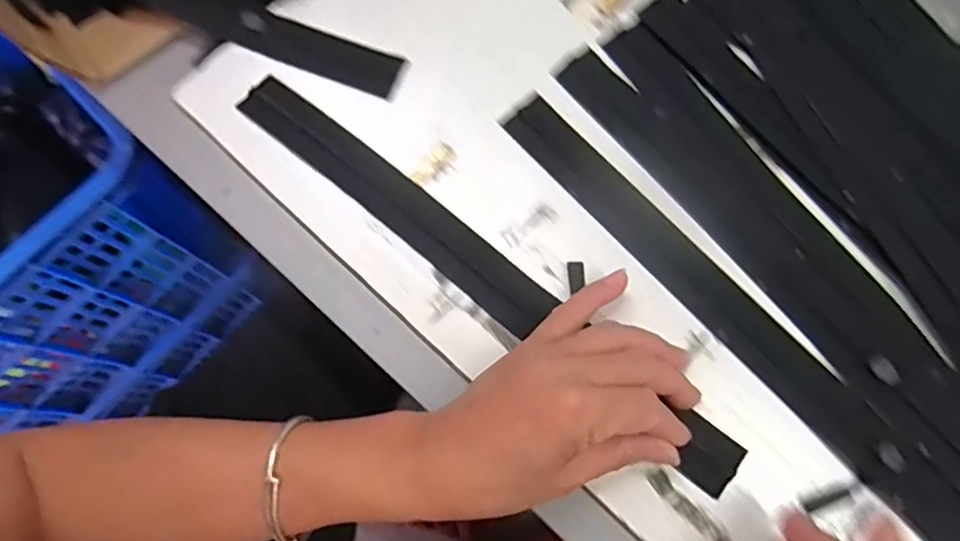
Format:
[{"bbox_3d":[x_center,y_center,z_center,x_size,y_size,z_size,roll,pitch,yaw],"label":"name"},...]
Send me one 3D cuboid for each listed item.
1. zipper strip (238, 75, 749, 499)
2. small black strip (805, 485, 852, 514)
[{"bbox_3d":[-0.004,-0.002,0.363,0.350,0.007,0.030,39,78,11],"label":"zipper strip"},{"bbox_3d":[0.177,0.116,0.322,0.025,0.004,0.007,-23,74,-4],"label":"small black strip"}]

